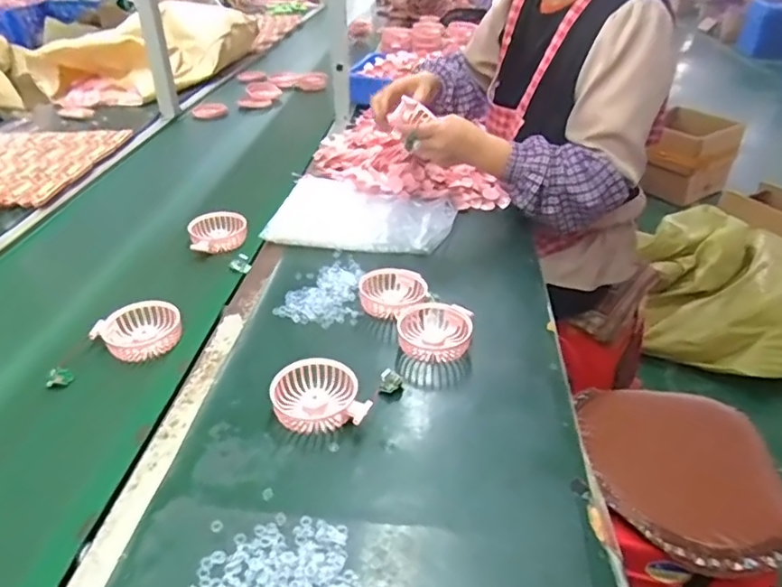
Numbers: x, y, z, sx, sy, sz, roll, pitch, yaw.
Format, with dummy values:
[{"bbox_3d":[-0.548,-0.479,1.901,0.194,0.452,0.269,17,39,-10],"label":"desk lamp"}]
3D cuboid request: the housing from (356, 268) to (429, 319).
[{"bbox_3d":[0.003,-0.004,0.764,0.090,0.027,0.089,-1,32,0],"label":"housing"}]

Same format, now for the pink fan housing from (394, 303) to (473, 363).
[{"bbox_3d":[0.053,0.047,0.698,0.090,0.030,0.082,4,33,8],"label":"pink fan housing"}]

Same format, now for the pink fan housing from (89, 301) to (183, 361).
[{"bbox_3d":[-0.311,0.045,0.708,0.077,0.035,0.086,19,37,28],"label":"pink fan housing"}]

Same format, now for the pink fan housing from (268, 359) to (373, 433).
[{"bbox_3d":[-0.077,0.112,0.602,0.090,0.029,0.090,-12,34,-16],"label":"pink fan housing"}]

